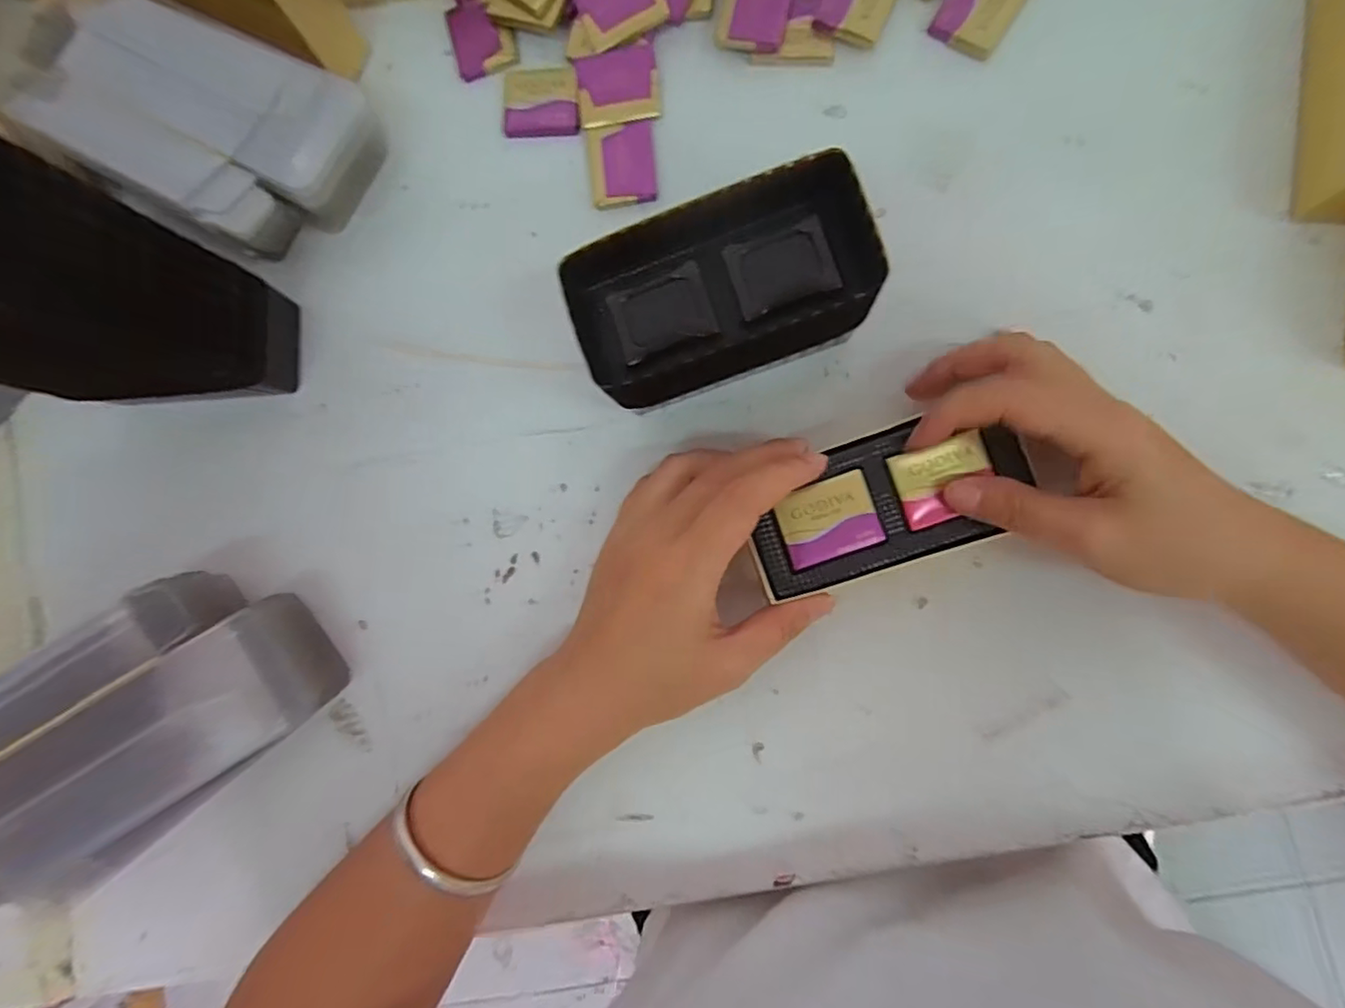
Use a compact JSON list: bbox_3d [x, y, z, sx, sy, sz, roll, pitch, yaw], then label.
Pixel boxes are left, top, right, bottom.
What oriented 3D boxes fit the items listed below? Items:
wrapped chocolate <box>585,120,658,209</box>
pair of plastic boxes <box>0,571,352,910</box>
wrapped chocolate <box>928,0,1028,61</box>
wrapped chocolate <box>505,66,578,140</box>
[{"bbox_3d":[-0.025,-0.165,0.304,0.032,0.004,0.040,-7,86,7],"label":"wrapped chocolate"},{"bbox_3d":[-0.261,0.112,0.296,0.204,0.056,0.095,-36,83,5],"label":"pair of plastic boxes"},{"bbox_3d":[0.142,-0.229,0.288,0.032,0.004,0.042,34,92,8],"label":"wrapped chocolate"},{"bbox_3d":[-0.065,-0.202,0.314,0.039,0.005,0.034,3,88,8],"label":"wrapped chocolate"}]

